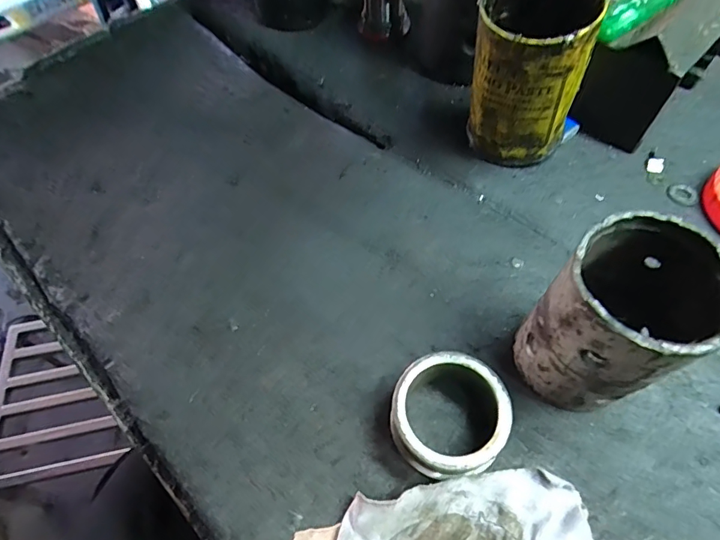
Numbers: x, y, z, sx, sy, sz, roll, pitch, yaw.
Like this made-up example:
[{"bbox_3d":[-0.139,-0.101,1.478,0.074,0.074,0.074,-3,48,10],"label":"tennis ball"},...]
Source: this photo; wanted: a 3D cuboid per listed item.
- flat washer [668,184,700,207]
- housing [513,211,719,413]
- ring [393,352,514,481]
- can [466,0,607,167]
[{"bbox_3d":[0.244,-0.058,0.342,0.021,0.004,0.021,35,65,20],"label":"flat washer"},{"bbox_3d":[0.127,0.029,0.235,0.066,0.111,0.061,-37,64,-20],"label":"housing"},{"bbox_3d":[0.049,0.081,0.252,0.061,0.037,0.061,0,58,1],"label":"ring"},{"bbox_3d":[0.116,-0.134,0.326,0.071,0.124,0.067,0,58,1],"label":"can"}]

